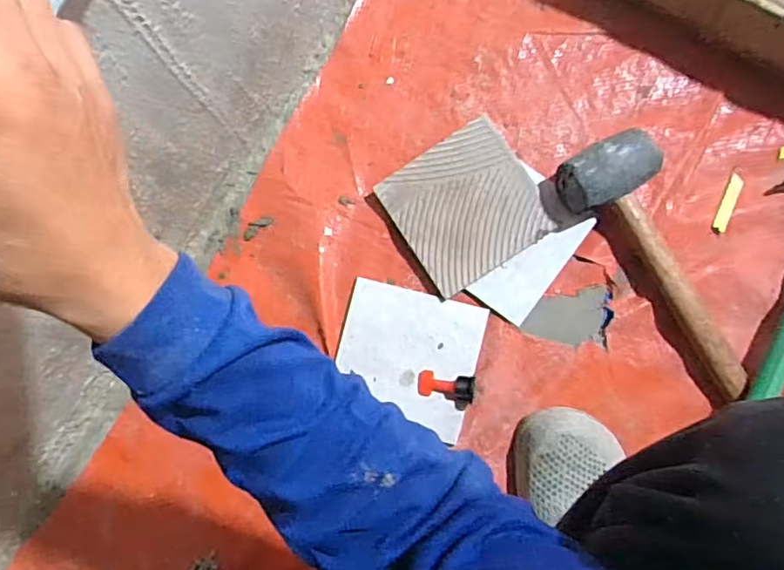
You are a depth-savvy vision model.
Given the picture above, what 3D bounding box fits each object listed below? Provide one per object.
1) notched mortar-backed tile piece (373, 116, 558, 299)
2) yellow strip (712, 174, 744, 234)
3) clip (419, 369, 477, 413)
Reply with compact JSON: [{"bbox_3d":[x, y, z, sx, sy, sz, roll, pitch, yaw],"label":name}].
[{"bbox_3d":[0.080,-0.084,0.627,0.145,0.019,0.145,-32,81,3],"label":"notched mortar-backed tile piece"},{"bbox_3d":[0.352,-0.085,0.606,0.011,0.005,0.065,23,87,9],"label":"yellow strip"},{"bbox_3d":[0.057,0.111,0.616,0.059,0.025,0.035,8,85,21],"label":"clip"}]

